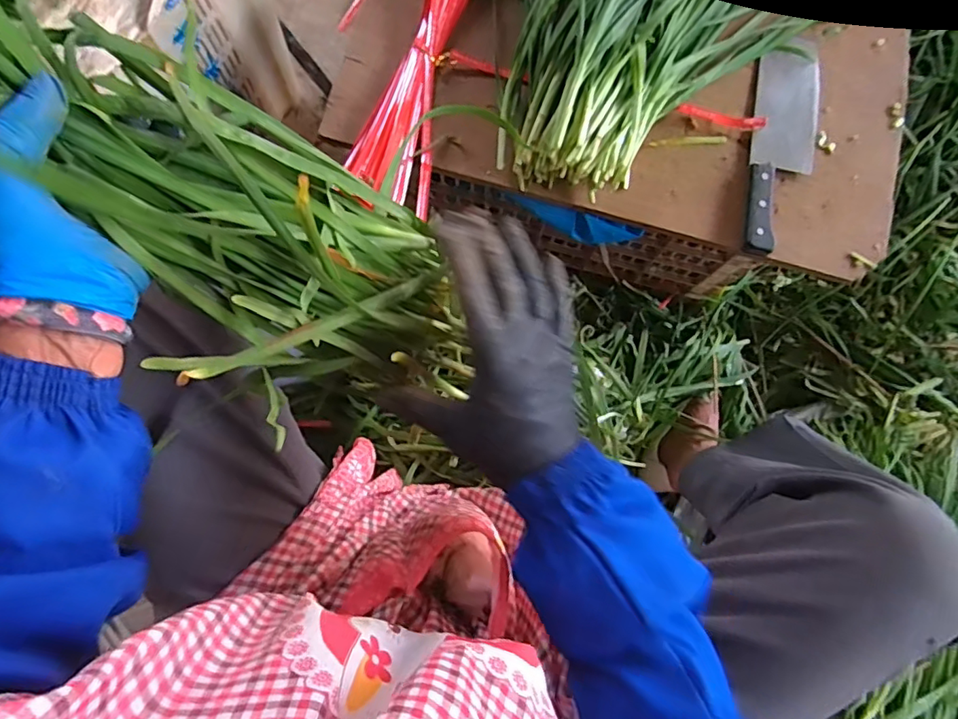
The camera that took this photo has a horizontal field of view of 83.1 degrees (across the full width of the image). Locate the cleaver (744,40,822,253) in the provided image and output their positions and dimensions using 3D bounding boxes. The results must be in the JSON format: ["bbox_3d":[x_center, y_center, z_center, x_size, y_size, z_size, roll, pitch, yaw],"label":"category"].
[{"bbox_3d":[0.325,-0.231,0.569,0.066,0.017,0.263,12,79,1],"label":"cleaver"}]

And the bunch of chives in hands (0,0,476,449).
[{"bbox_3d":[-0.161,-0.081,0.294,0.378,0.083,0.155,33,79,-22],"label":"bunch of chives in hands"}]

